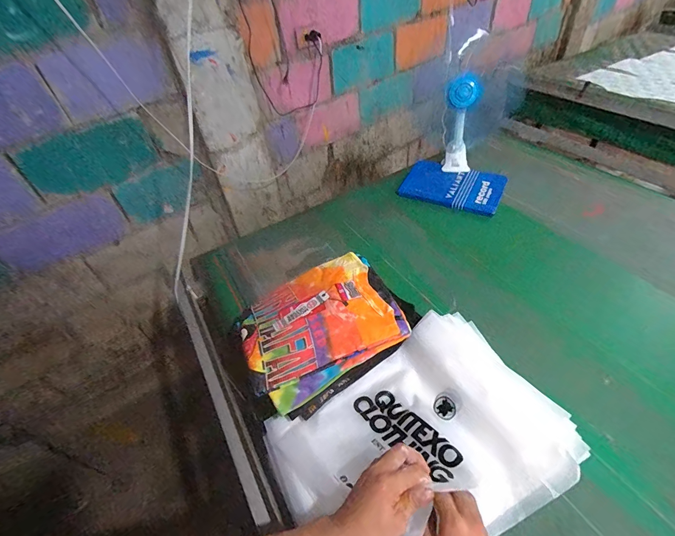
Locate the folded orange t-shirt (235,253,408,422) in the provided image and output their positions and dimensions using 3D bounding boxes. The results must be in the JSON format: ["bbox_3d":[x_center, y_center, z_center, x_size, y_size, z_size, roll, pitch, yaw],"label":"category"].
[{"bbox_3d":[-0.036,0.094,0.630,0.284,0.055,0.234,-24,47,-15],"label":"folded orange t-shirt"}]

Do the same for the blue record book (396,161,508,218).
[{"bbox_3d":[0.349,-0.255,1.040,0.286,0.019,0.182,20,57,25],"label":"blue record book"}]

